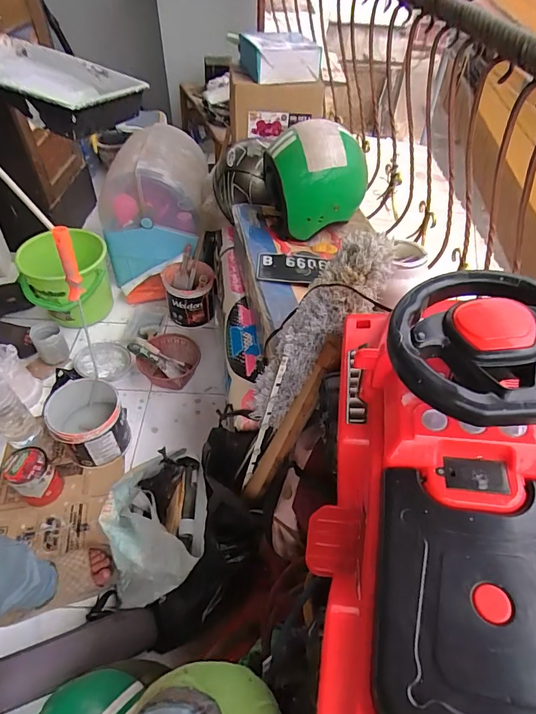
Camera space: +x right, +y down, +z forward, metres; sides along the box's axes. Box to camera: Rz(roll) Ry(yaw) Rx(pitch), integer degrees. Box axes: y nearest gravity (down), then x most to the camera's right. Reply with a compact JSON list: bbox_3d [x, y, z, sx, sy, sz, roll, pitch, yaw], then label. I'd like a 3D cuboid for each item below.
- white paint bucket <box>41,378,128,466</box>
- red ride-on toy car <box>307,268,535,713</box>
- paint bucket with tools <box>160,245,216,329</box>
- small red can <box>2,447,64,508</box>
[{"bbox_3d":[-0.488,0.182,1.117,0.181,0.182,0.207,-28,56,-24],"label":"white paint bucket"},{"bbox_3d":[0.199,0.181,0.394,0.267,0.336,0.652,8,49,5],"label":"red ride-on toy car"},{"bbox_3d":[-0.285,-0.245,1.482,0.184,0.184,0.202,-5,50,-6],"label":"paint bucket with tools"},{"bbox_3d":[-0.583,0.306,1.018,0.109,0.124,0.100,1,49,-1],"label":"small red can"}]

